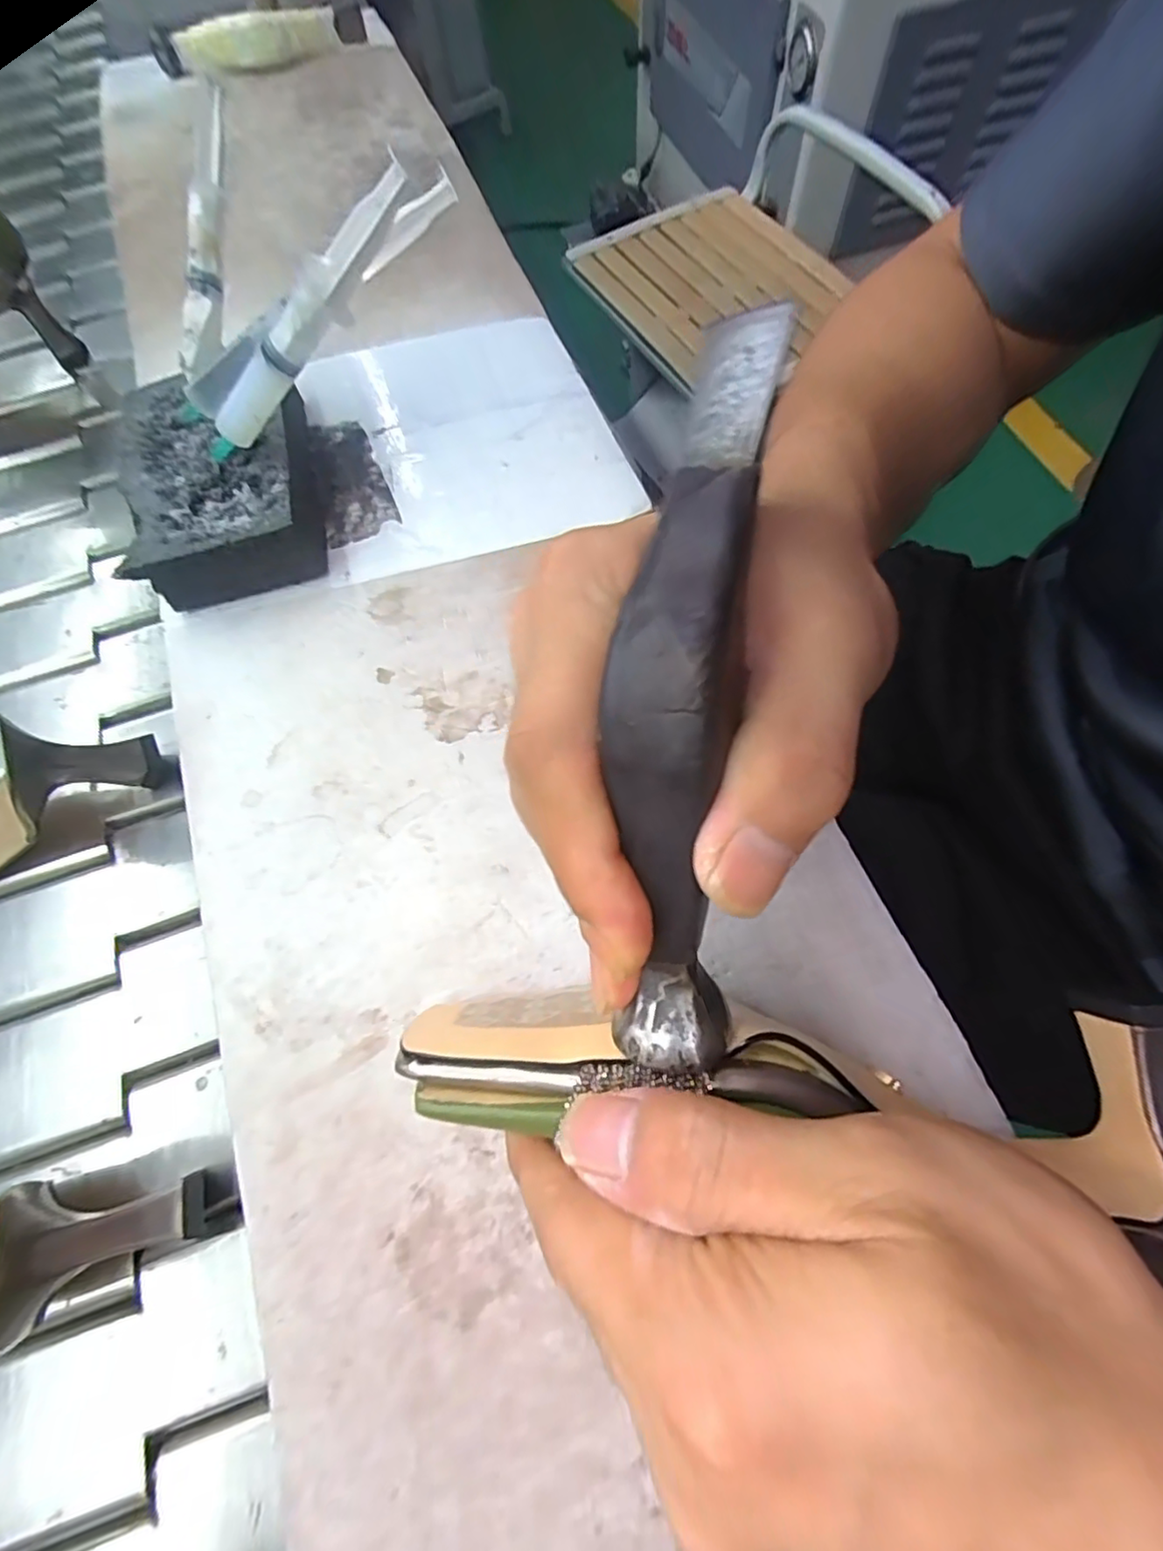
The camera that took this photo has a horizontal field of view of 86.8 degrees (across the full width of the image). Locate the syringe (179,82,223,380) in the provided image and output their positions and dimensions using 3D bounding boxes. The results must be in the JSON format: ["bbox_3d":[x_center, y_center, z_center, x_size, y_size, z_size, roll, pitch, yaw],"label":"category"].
[{"bbox_3d":[-0.182,-0.259,0.297,0.014,0.015,0.118,14,100,8],"label":"syringe"}]

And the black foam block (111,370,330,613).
[{"bbox_3d":[-0.178,-0.147,0.307,0.085,0.036,0.119,-14,68,-3],"label":"black foam block"}]

